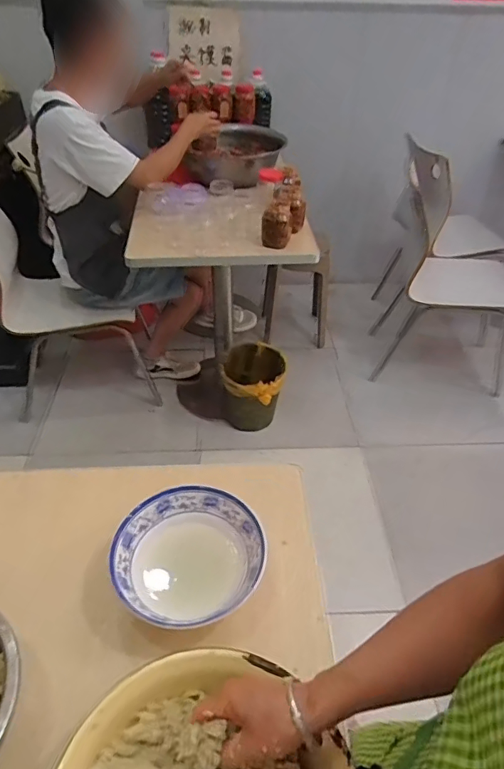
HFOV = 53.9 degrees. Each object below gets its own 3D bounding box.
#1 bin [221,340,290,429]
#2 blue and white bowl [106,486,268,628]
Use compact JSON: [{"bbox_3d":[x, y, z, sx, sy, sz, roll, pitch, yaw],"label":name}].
[{"bbox_3d":[0.005,0.003,1.922,0.239,0.283,0.237,4,41,2],"label":"bin"},{"bbox_3d":[-0.087,0.230,0.664,0.192,0.063,0.180,1,41,-1],"label":"blue and white bowl"}]

